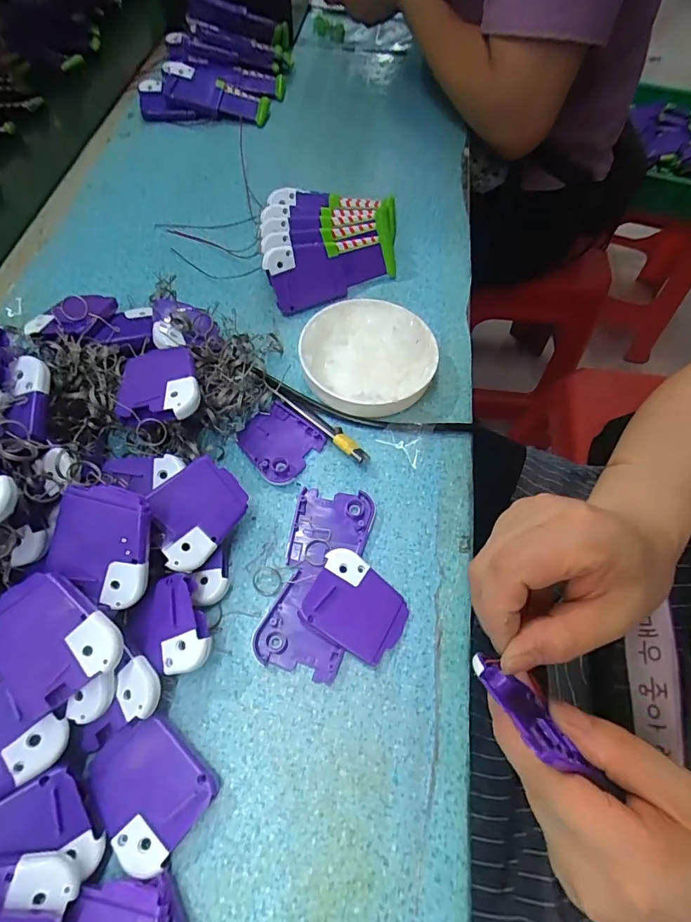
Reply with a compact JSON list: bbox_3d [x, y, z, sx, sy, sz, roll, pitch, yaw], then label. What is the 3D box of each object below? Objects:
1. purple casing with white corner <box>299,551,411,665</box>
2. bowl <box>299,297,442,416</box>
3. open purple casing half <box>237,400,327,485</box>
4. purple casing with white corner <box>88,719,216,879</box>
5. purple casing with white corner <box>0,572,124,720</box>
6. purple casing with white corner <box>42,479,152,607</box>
[{"bbox_3d":[0.006,0.091,0.285,0.060,0.010,0.050,37,63,1],"label":"purple casing with white corner"},{"bbox_3d":[0.017,-0.081,0.365,0.106,0.028,0.101,1,61,-3],"label":"bowl"},{"bbox_3d":[-0.050,-0.015,0.342,0.051,0.010,0.058,-40,71,-22],"label":"open purple casing half"},{"bbox_3d":[-0.103,0.169,0.238,0.061,0.015,0.050,36,65,15],"label":"purple casing with white corner"},{"bbox_3d":[-0.150,0.089,0.231,0.054,0.006,0.060,-35,81,-7],"label":"purple casing with white corner"},{"bbox_3d":[-0.132,0.045,0.249,0.053,0.005,0.060,17,90,-1],"label":"purple casing with white corner"}]

